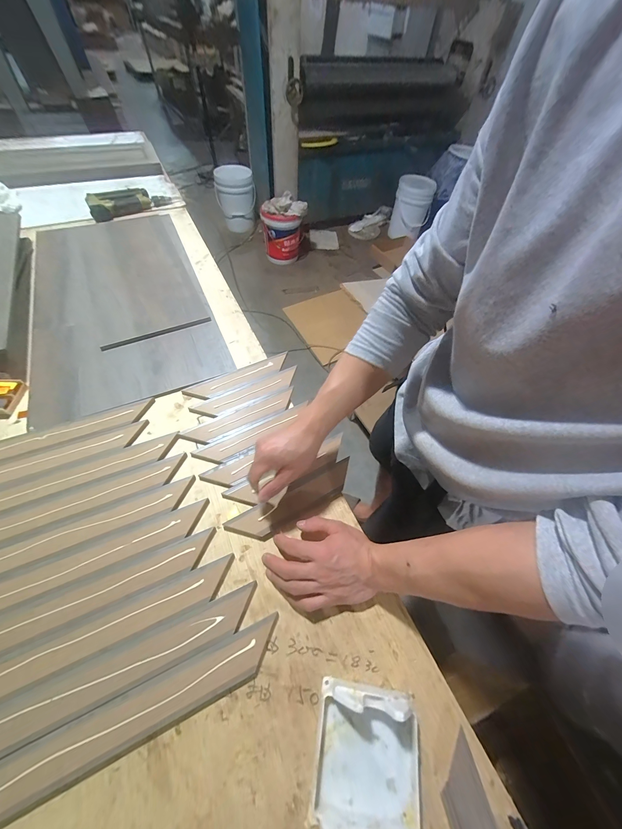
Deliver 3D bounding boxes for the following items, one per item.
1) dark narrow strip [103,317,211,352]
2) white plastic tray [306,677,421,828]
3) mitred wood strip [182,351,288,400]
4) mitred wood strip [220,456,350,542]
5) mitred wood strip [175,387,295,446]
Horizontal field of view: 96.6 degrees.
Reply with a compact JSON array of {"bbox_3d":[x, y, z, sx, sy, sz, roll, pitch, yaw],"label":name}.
[{"bbox_3d":[-0.335,-0.180,0.607,0.228,0.009,0.015,-22,62,-16],"label":"dark narrow strip"},{"bbox_3d":[0.062,0.355,0.282,0.107,0.054,0.108,10,58,3],"label":"white plastic tray"},{"bbox_3d":[-0.142,-0.076,0.554,0.209,0.007,0.044,-25,63,-18],"label":"mitred wood strip"},{"bbox_3d":[-0.022,0.136,0.441,0.205,0.015,0.052,-26,64,-20],"label":"mitred wood strip"},{"bbox_3d":[-0.125,0.003,0.508,0.209,0.004,0.045,-24,63,-17],"label":"mitred wood strip"}]

